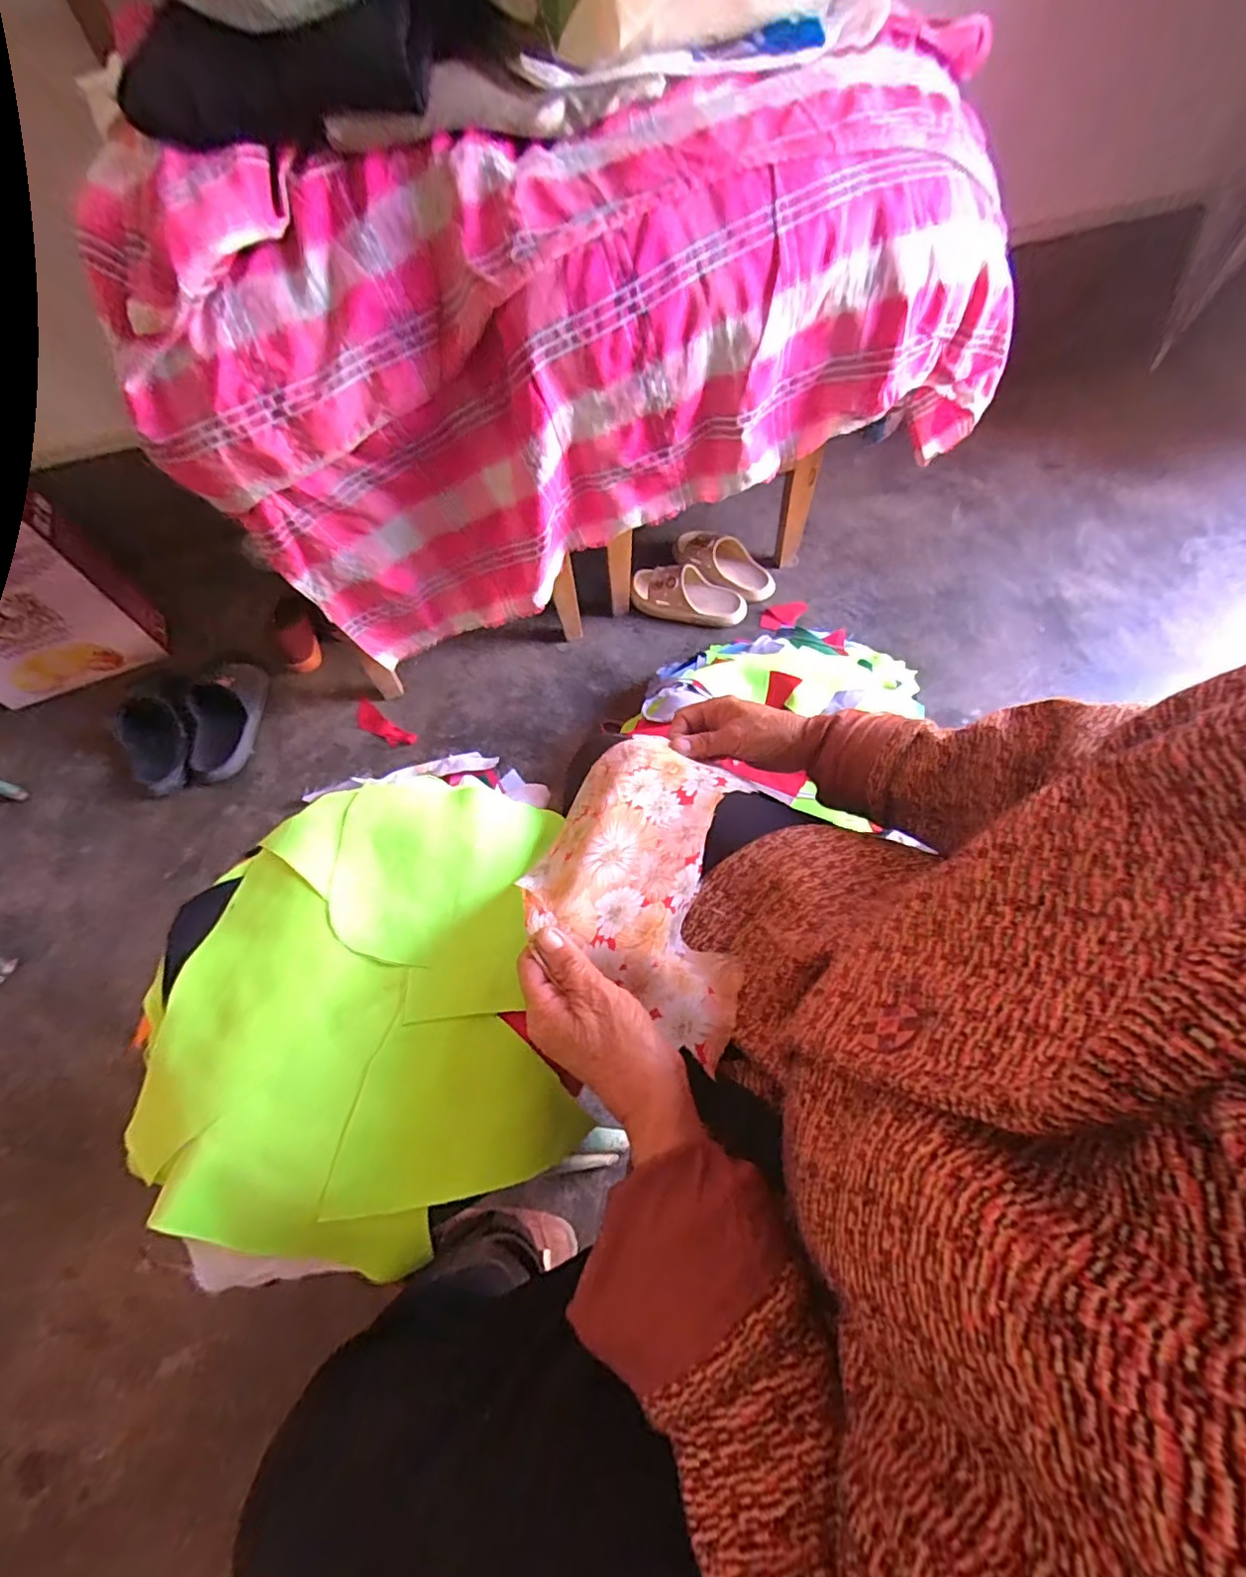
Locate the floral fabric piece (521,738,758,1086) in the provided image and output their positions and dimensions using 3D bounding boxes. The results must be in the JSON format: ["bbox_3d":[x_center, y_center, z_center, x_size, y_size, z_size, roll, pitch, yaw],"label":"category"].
[{"bbox_3d":[0.026,0.051,0.411,0.157,0.063,0.206,20,66,13],"label":"floral fabric piece"}]

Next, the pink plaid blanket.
[{"bbox_3d":[-0.007,-0.509,0.757,1.011,0.462,0.232,-17,62,-6],"label":"pink plaid blanket"}]

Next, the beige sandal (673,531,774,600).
[{"bbox_3d":[0.193,-0.434,1.145,0.214,0.063,0.104,38,71,20],"label":"beige sandal"}]

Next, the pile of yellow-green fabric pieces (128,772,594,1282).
[{"bbox_3d":[-0.187,0.136,0.412,0.279,0.029,0.312,-8,63,-1],"label":"pile of yellow-green fabric pieces"}]

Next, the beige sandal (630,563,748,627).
[{"bbox_3d":[0.123,-0.363,1.109,0.217,0.063,0.085,12,64,9],"label":"beige sandal"}]

